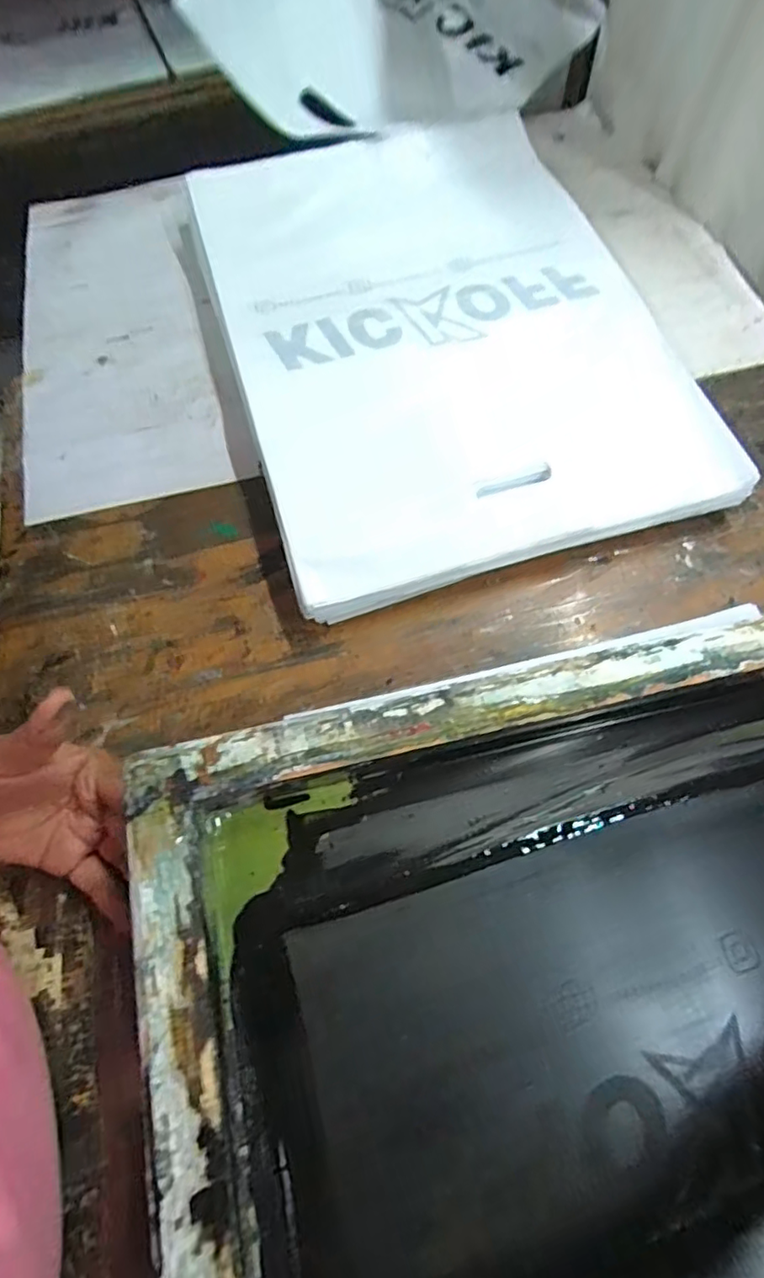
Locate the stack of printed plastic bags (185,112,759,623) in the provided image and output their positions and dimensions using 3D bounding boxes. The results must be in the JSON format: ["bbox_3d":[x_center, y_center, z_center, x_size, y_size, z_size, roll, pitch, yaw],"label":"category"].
[{"bbox_3d":[0.045,-0.280,0.523,0.347,0.028,0.481,-15,70,-5],"label":"stack of printed plastic bags"}]

